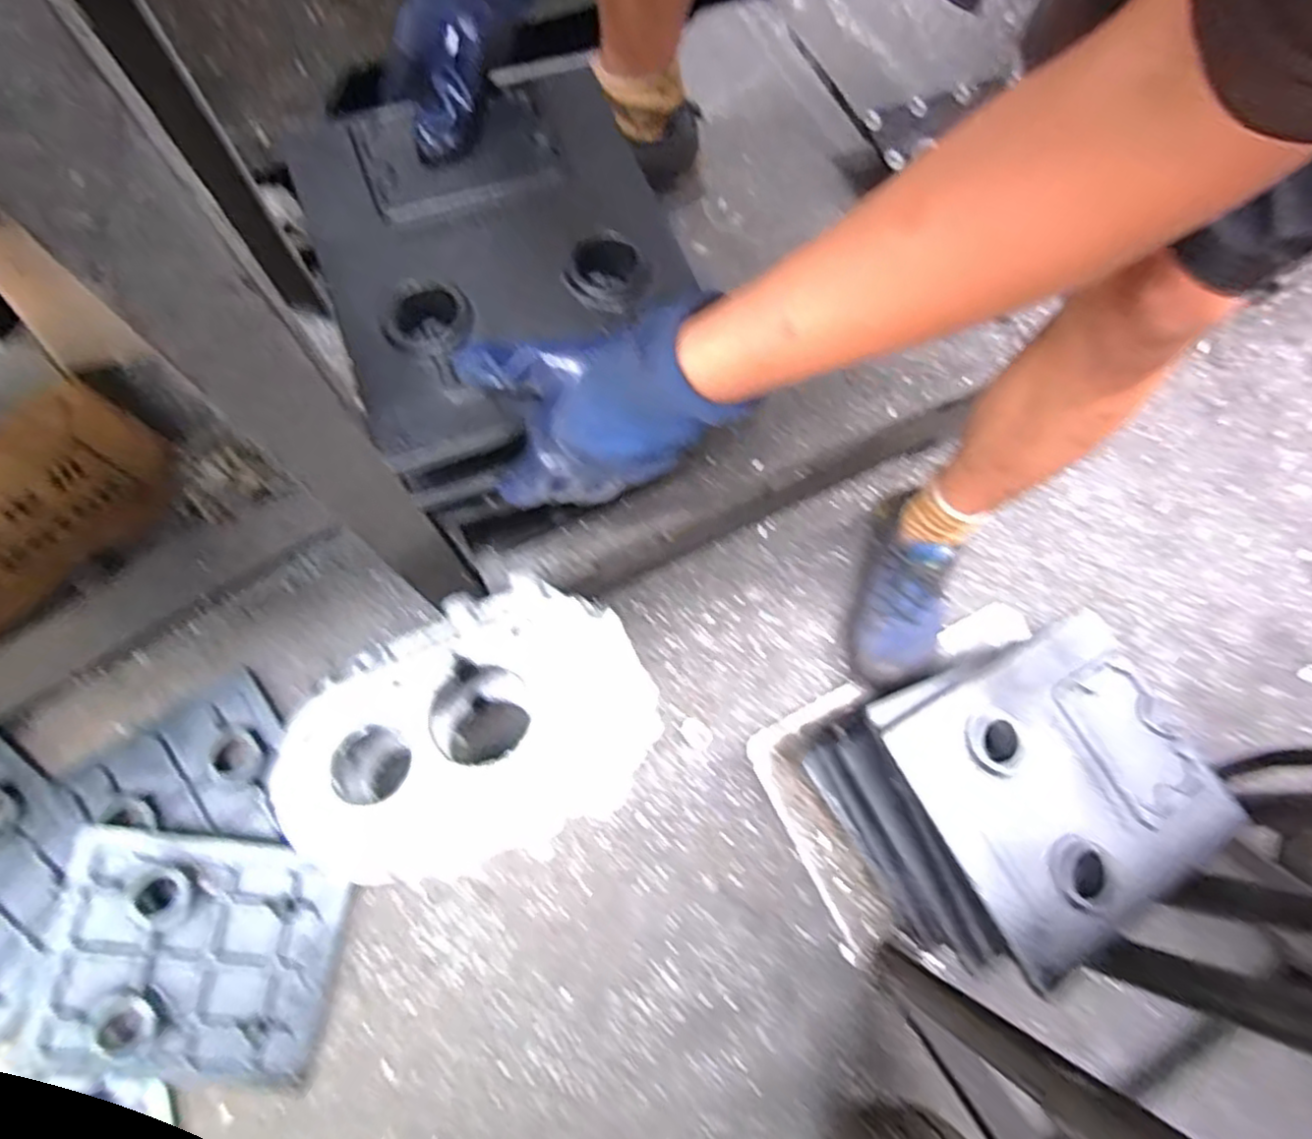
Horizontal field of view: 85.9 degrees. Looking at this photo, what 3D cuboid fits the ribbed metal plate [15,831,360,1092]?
[{"bbox_3d":[-0.438,0.364,0.659,0.251,0.040,0.210,10,75,-9],"label":"ribbed metal plate"}]

